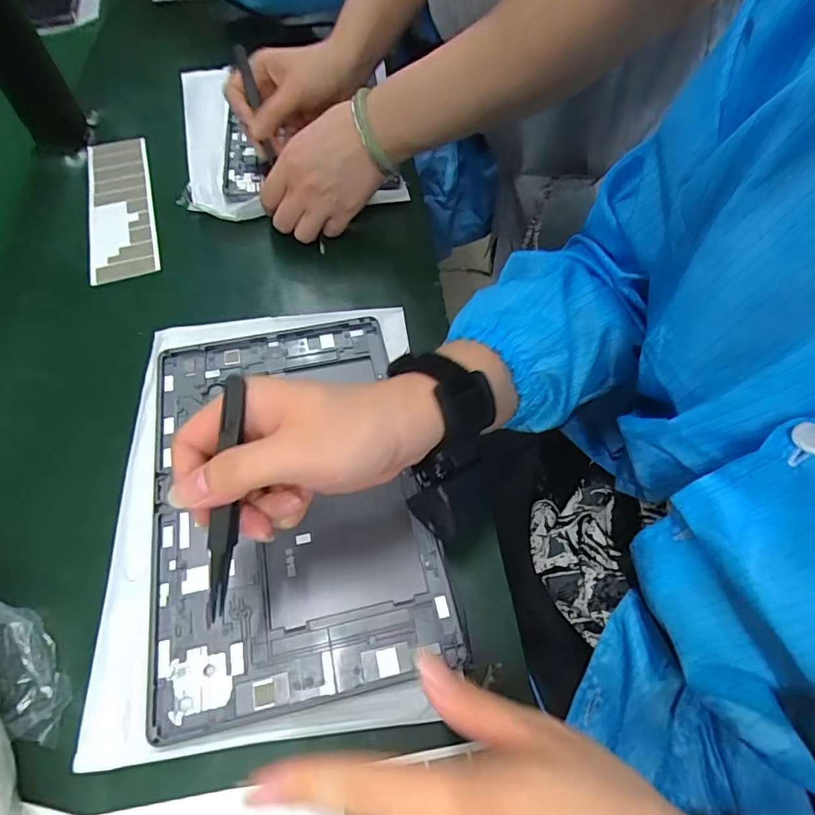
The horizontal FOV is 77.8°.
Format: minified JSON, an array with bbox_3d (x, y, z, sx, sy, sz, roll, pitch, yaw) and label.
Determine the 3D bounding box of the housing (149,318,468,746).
[{"bbox_3d":[-0.078,0.050,0.331,0.164,0.013,0.254,-11,58,-6],"label":"housing"}]

